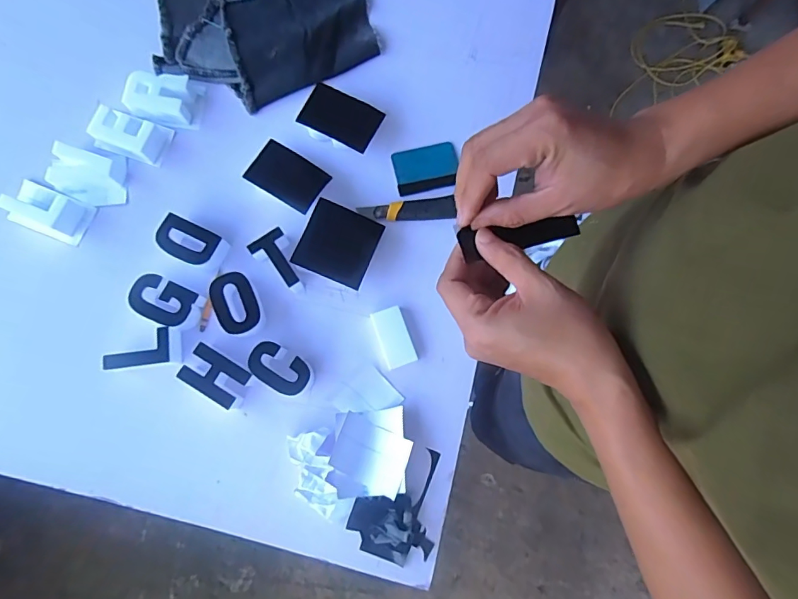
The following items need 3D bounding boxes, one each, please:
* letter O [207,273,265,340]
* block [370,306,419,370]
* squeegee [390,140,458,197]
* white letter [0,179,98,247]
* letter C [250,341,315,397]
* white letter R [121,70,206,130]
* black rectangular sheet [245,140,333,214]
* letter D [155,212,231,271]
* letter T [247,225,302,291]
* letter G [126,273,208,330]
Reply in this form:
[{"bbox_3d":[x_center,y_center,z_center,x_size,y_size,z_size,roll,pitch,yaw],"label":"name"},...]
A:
[{"bbox_3d":[-0.219,0.007,0.635,0.055,0.031,0.083,-23,81,-8],"label":"letter O"},{"bbox_3d":[-0.006,0.053,0.657,0.045,0.018,0.080,-19,78,-3],"label":"block"},{"bbox_3d":[0.042,-0.201,0.721,0.096,0.009,0.077,-10,78,-1],"label":"squeegee"},{"bbox_3d":[-0.504,-0.129,0.668,0.109,0.043,0.067,21,78,1],"label":"white letter"},{"bbox_3d":[-0.156,0.094,0.630,0.087,0.039,0.052,30,79,1],"label":"letter C"},{"bbox_3d":[-0.355,-0.305,0.708,0.103,0.042,0.074,10,79,-3],"label":"white letter R"},{"bbox_3d":[-0.158,-0.178,0.675,0.102,0.007,0.071,32,77,-2],"label":"black rectangular sheet"},{"bbox_3d":[-0.290,-0.078,0.657,0.087,0.043,0.055,23,79,0],"label":"letter D"},{"bbox_3d":[-0.168,-0.051,0.664,0.054,0.037,0.088,-30,84,-9],"label":"letter T"},{"bbox_3d":[-0.320,0.004,0.647,0.086,0.039,0.059,25,79,0],"label":"letter G"}]

